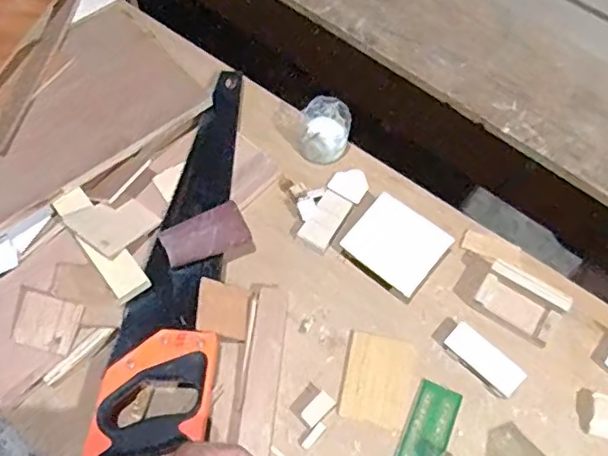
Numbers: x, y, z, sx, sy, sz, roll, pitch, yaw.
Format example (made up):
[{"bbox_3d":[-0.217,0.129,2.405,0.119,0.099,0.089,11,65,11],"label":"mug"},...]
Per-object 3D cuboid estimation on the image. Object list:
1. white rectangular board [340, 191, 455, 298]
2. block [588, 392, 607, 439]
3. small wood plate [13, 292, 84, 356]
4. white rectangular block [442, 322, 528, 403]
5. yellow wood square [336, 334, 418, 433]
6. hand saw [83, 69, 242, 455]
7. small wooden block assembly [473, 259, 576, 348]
[{"bbox_3d":[0.113,0.020,0.712,0.104,0.029,0.091,37,69,17],"label":"white rectangular board"},{"bbox_3d":[0.327,0.205,0.635,0.027,0.010,0.048,14,64,7],"label":"block"},{"bbox_3d":[-0.285,0.105,0.643,0.070,0.008,0.057,13,64,7],"label":"small wood plate"},{"bbox_3d":[0.203,0.150,0.659,0.089,0.012,0.042,41,70,18],"label":"white rectangular block"},{"bbox_3d":[0.086,0.171,0.657,0.079,0.007,0.099,13,64,7],"label":"yellow wood square"},{"bbox_3d":[-0.150,0.015,0.701,0.124,0.042,0.512,2,63,1],"label":"hand saw"},{"bbox_3d":[0.253,0.087,0.681,0.092,0.033,0.060,31,67,15],"label":"small wooden block assembly"}]

